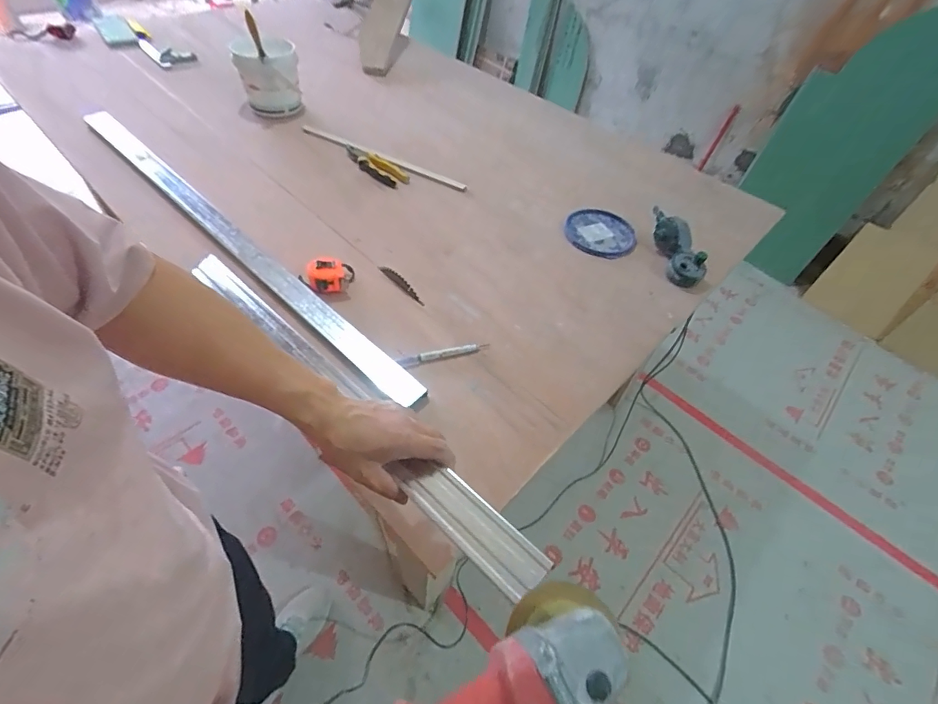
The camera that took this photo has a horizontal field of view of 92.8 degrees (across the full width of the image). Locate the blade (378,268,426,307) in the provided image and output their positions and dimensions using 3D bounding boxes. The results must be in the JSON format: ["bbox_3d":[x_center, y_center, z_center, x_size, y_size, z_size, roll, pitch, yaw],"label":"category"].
[{"bbox_3d":[-0.131,-0.135,0.864,0.127,0.029,0.009,39,50,17],"label":"blade"}]

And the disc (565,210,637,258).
[{"bbox_3d":[0.303,-0.273,1.027,0.160,0.024,0.155,20,52,10],"label":"disc"}]

